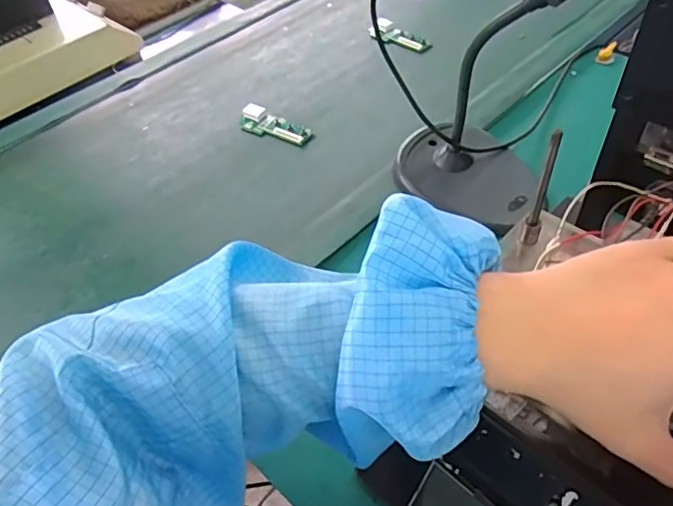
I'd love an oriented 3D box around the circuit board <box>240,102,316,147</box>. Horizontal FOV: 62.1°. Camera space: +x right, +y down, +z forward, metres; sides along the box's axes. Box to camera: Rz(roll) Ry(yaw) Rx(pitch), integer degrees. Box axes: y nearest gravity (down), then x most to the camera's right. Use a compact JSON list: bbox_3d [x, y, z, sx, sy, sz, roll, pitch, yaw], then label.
[{"bbox_3d":[-0.075,-0.156,0.686,0.102,0.014,0.041,22,52,25],"label":"circuit board"}]

